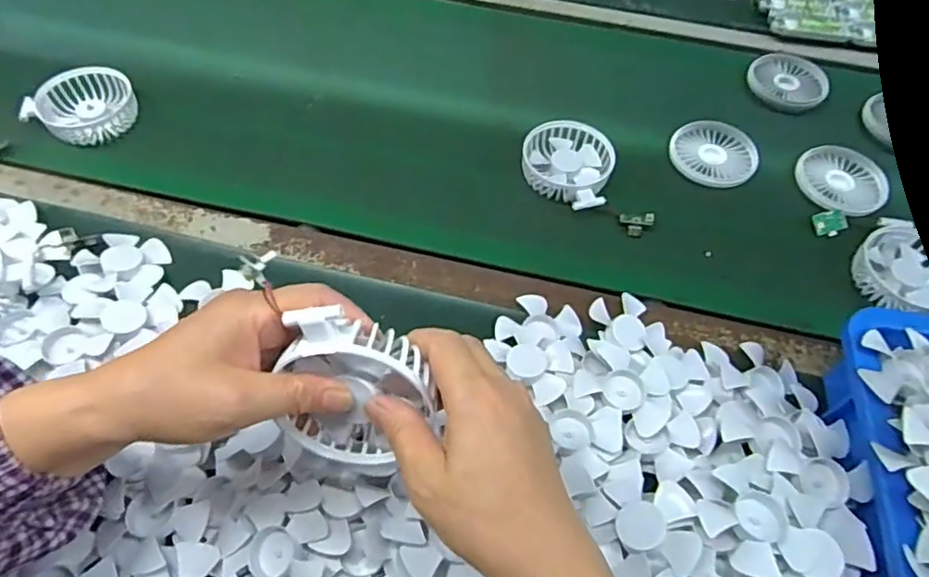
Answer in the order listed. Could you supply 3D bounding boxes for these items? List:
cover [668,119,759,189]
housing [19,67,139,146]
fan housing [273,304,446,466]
[{"bbox_3d":[0.261,-0.144,0.629,0.086,0.010,0.094,24,58,13],"label":"cover"},{"bbox_3d":[-0.386,-0.183,0.609,0.096,0.030,0.082,-38,65,-24],"label":"housing"},{"bbox_3d":[-0.061,0.050,0.320,0.080,0.106,0.036,30,36,-14],"label":"fan housing"}]

